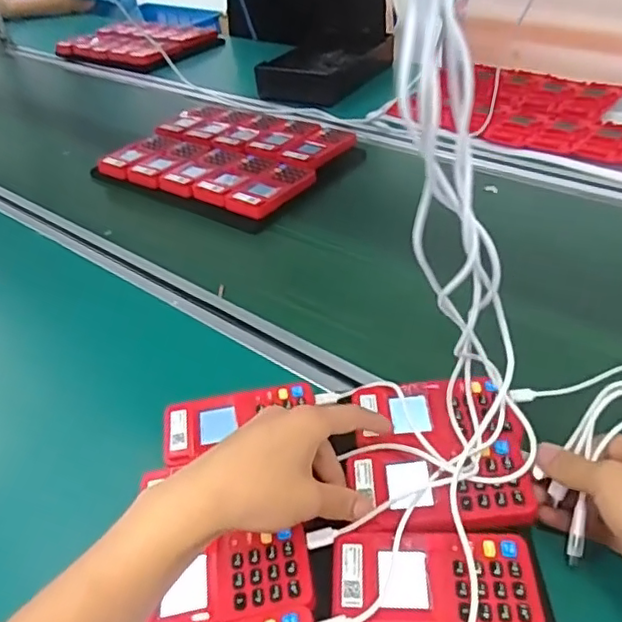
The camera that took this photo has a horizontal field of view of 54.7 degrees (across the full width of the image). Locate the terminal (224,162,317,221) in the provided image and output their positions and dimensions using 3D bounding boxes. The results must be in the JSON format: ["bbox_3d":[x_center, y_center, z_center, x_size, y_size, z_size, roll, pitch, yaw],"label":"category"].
[{"bbox_3d":[-0.049,-0.157,0.782,0.061,0.018,0.122,24,49,32],"label":"terminal"}]

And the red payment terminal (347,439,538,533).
[{"bbox_3d":[0.087,0.117,0.406,0.117,0.017,0.066,-4,40,4],"label":"red payment terminal"}]

